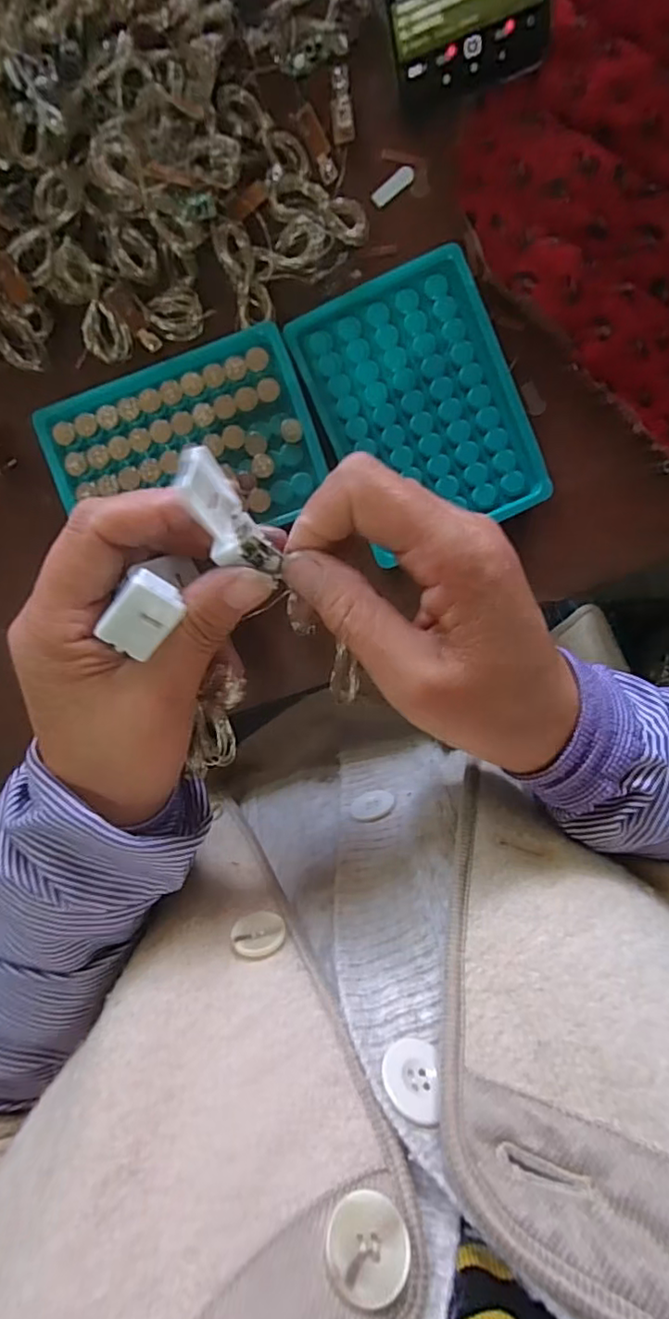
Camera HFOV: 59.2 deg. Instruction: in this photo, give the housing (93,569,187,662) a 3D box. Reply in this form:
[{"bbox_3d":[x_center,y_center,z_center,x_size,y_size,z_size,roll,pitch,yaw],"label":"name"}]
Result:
[{"bbox_3d":[-0.066,-0.016,0.199,0.019,0.011,0.025,34,113,-26],"label":"housing"}]

